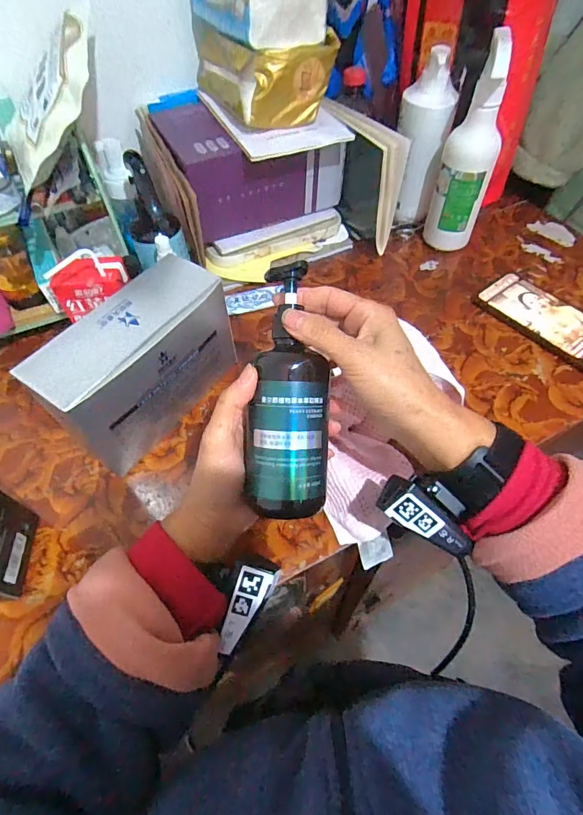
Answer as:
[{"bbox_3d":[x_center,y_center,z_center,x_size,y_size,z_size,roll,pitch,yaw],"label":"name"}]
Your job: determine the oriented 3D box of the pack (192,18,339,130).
[{"bbox_3d":[-0.036,-0.402,0.488,0.121,0.073,0.165,-22,57,-13],"label":"pack"}]

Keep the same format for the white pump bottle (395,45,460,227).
[{"bbox_3d":[0.166,-0.334,0.542,0.065,0.195,0.056,11,56,10],"label":"white pump bottle"}]

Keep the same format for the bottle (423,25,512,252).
[{"bbox_3d":[0.223,-0.304,0.508,0.059,0.221,0.060,-25,58,-15],"label":"bottle"}]

